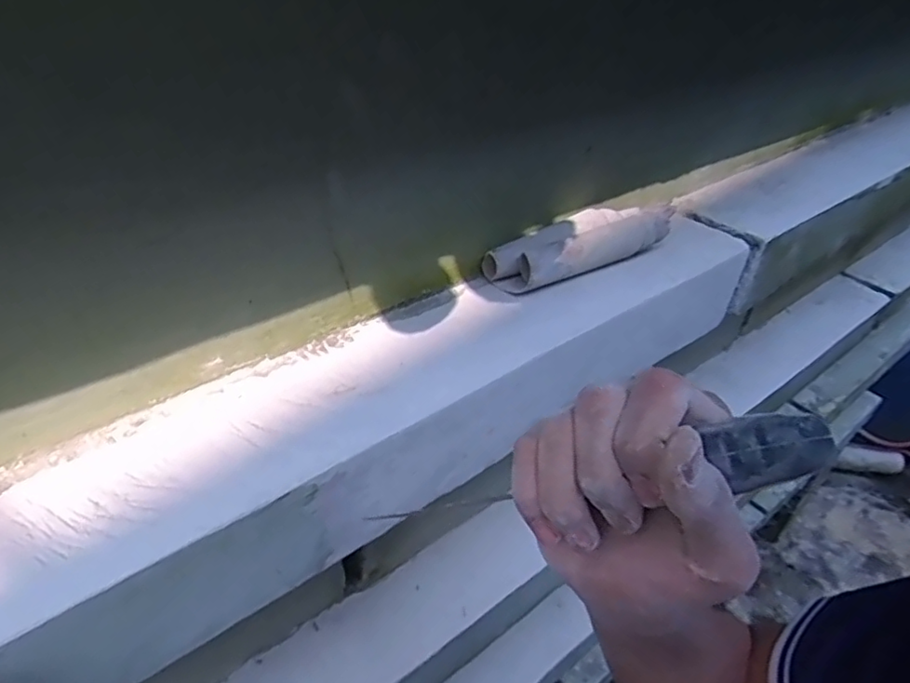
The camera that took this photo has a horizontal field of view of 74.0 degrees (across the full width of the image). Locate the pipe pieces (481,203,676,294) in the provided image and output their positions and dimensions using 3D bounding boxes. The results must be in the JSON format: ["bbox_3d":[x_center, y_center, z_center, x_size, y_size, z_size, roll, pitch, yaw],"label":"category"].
[{"bbox_3d":[0.101,-0.071,0.433,0.172,0.033,0.040,-19,42,-27],"label":"pipe pieces"}]

